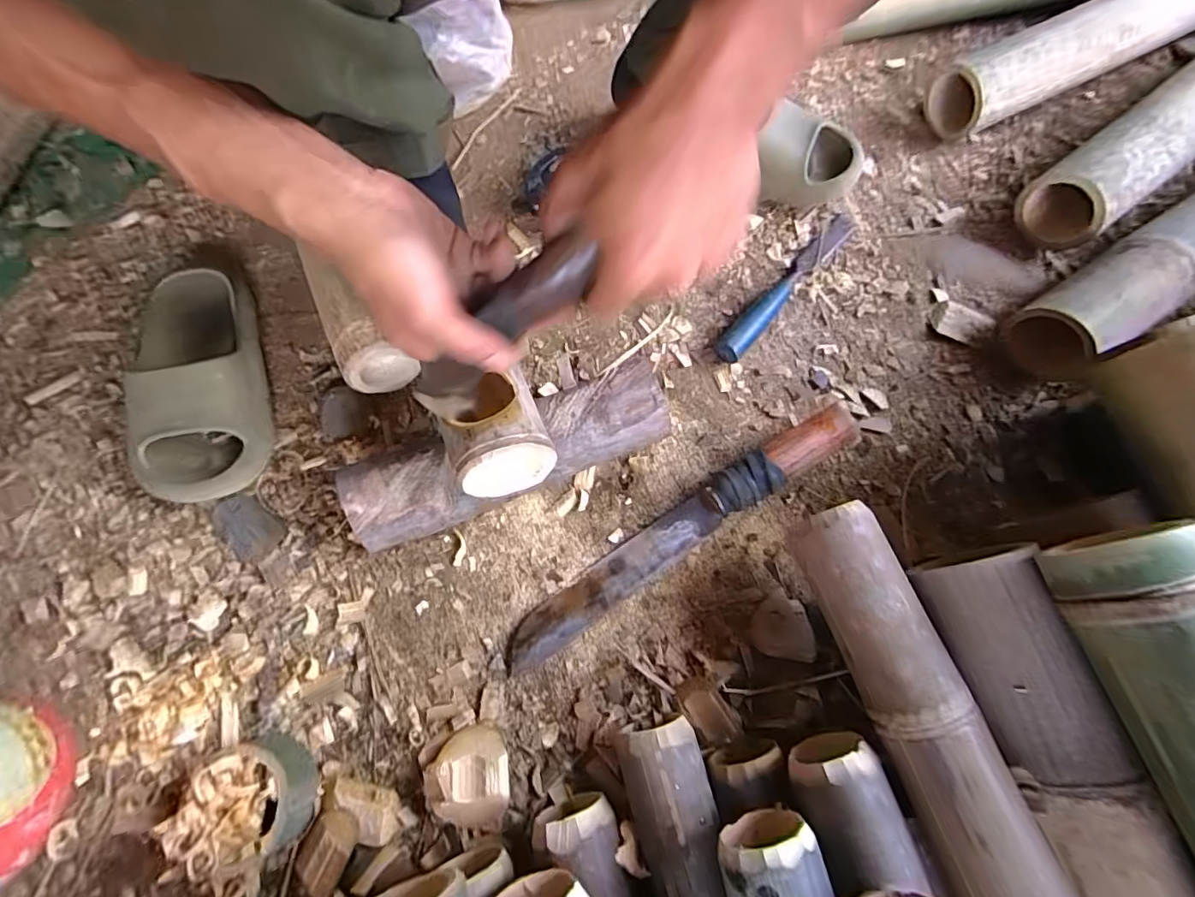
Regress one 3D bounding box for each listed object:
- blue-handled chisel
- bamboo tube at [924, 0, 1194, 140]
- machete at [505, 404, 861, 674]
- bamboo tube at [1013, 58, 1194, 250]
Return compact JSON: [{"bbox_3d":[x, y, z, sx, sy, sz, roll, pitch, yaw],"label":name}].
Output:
[{"bbox_3d":[0.191,-0.166,0.522,0.026,0.025,0.223,39,75,12],"label":"blue-handled chisel"},{"bbox_3d":[0.596,-0.479,0.595,0.455,0.095,0.081,-25,73,-8],"label":"bamboo tube"},{"bbox_3d":[0.071,0.067,0.433,0.343,0.039,0.039,-32,74,-10],"label":"machete"},{"bbox_3d":[0.628,-0.362,0.550,0.473,0.092,0.079,-36,75,-12],"label":"bamboo tube"}]

